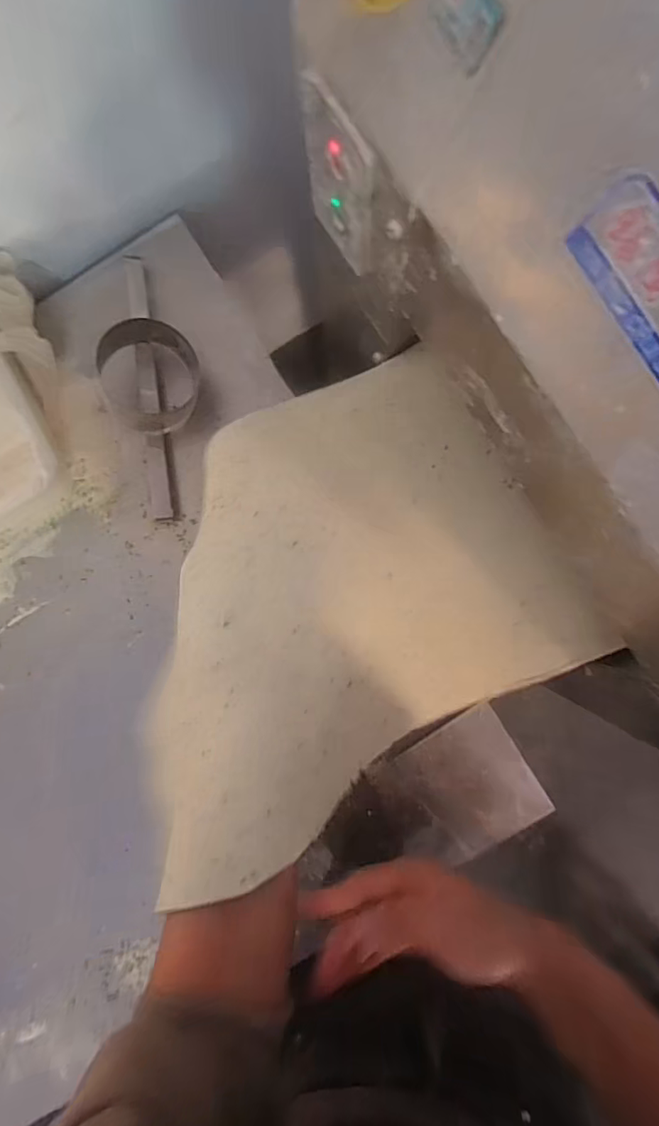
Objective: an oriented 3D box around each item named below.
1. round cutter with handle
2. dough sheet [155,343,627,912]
[{"bbox_3d":[-0.198,-0.190,0.580,0.100,0.071,0.286,-2,101,3],"label":"round cutter with handle"},{"bbox_3d":[0.012,0.002,0.454,0.423,0.066,0.338,-26,79,-19],"label":"dough sheet"}]

